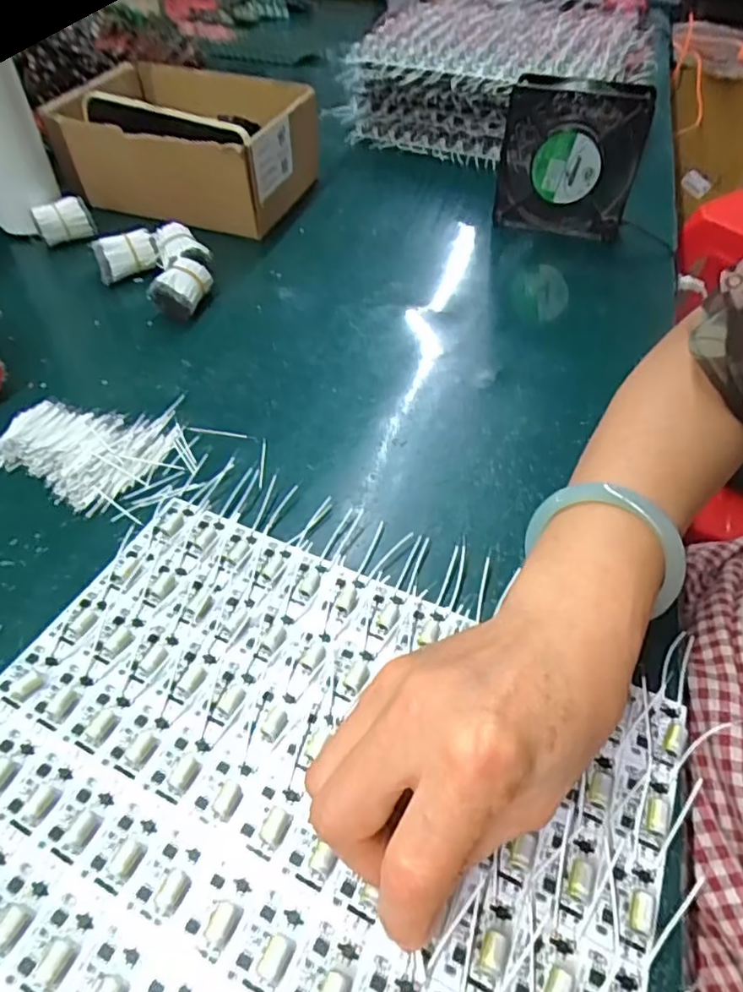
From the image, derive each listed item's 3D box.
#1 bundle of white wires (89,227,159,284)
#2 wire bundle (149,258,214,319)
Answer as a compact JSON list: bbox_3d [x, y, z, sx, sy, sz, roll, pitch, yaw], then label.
[{"bbox_3d":[-0.209,-0.202,0.515,0.050,0.039,0.029,-15,49,-14],"label":"bundle of white wires"},{"bbox_3d":[-0.152,-0.166,0.483,0.032,0.033,0.050,16,49,14],"label":"wire bundle"}]

